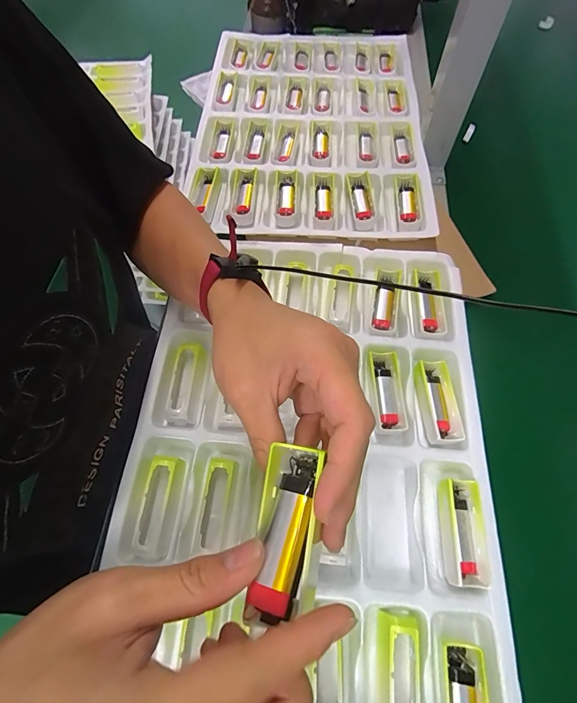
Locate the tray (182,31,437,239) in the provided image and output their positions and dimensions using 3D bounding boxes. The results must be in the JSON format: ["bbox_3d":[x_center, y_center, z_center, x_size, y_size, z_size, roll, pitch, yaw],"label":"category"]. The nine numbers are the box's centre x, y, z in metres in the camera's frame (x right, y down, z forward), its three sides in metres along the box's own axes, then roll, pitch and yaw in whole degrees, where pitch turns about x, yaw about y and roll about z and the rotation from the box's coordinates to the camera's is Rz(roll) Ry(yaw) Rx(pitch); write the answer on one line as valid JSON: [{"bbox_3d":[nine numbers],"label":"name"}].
[{"bbox_3d":[0.028,-0.343,0.552,0.317,0.029,0.453,2,64,2],"label":"tray"}]

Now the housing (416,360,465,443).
[{"bbox_3d":[0.143,0.048,0.354,0.030,0.014,0.077,-4,64,-1],"label":"housing"}]

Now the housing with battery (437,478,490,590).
[{"bbox_3d":[0.145,0.149,0.306,0.032,0.019,0.079,2,64,2],"label":"housing with battery"}]

